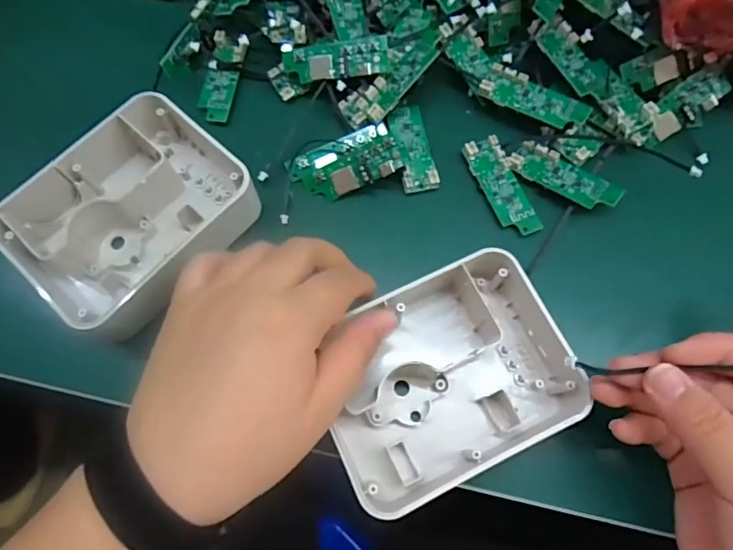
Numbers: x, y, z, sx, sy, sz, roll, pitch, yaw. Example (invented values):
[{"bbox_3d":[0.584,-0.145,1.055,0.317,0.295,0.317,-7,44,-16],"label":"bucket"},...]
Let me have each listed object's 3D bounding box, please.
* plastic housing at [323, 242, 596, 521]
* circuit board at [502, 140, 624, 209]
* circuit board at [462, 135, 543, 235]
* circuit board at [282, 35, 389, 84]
[{"bbox_3d":[0.042,0.053,0.275,0.134,0.039,0.109,-24,72,-9],"label":"plastic housing"},{"bbox_3d":[0.125,-0.063,0.321,0.071,0.004,0.026,30,79,19],"label":"circuit board"},{"bbox_3d":[0.087,-0.057,0.324,0.023,0.009,0.068,-22,72,-6],"label":"circuit board"},{"bbox_3d":[-0.020,-0.141,0.334,0.069,0.005,0.024,-5,97,9],"label":"circuit board"}]

